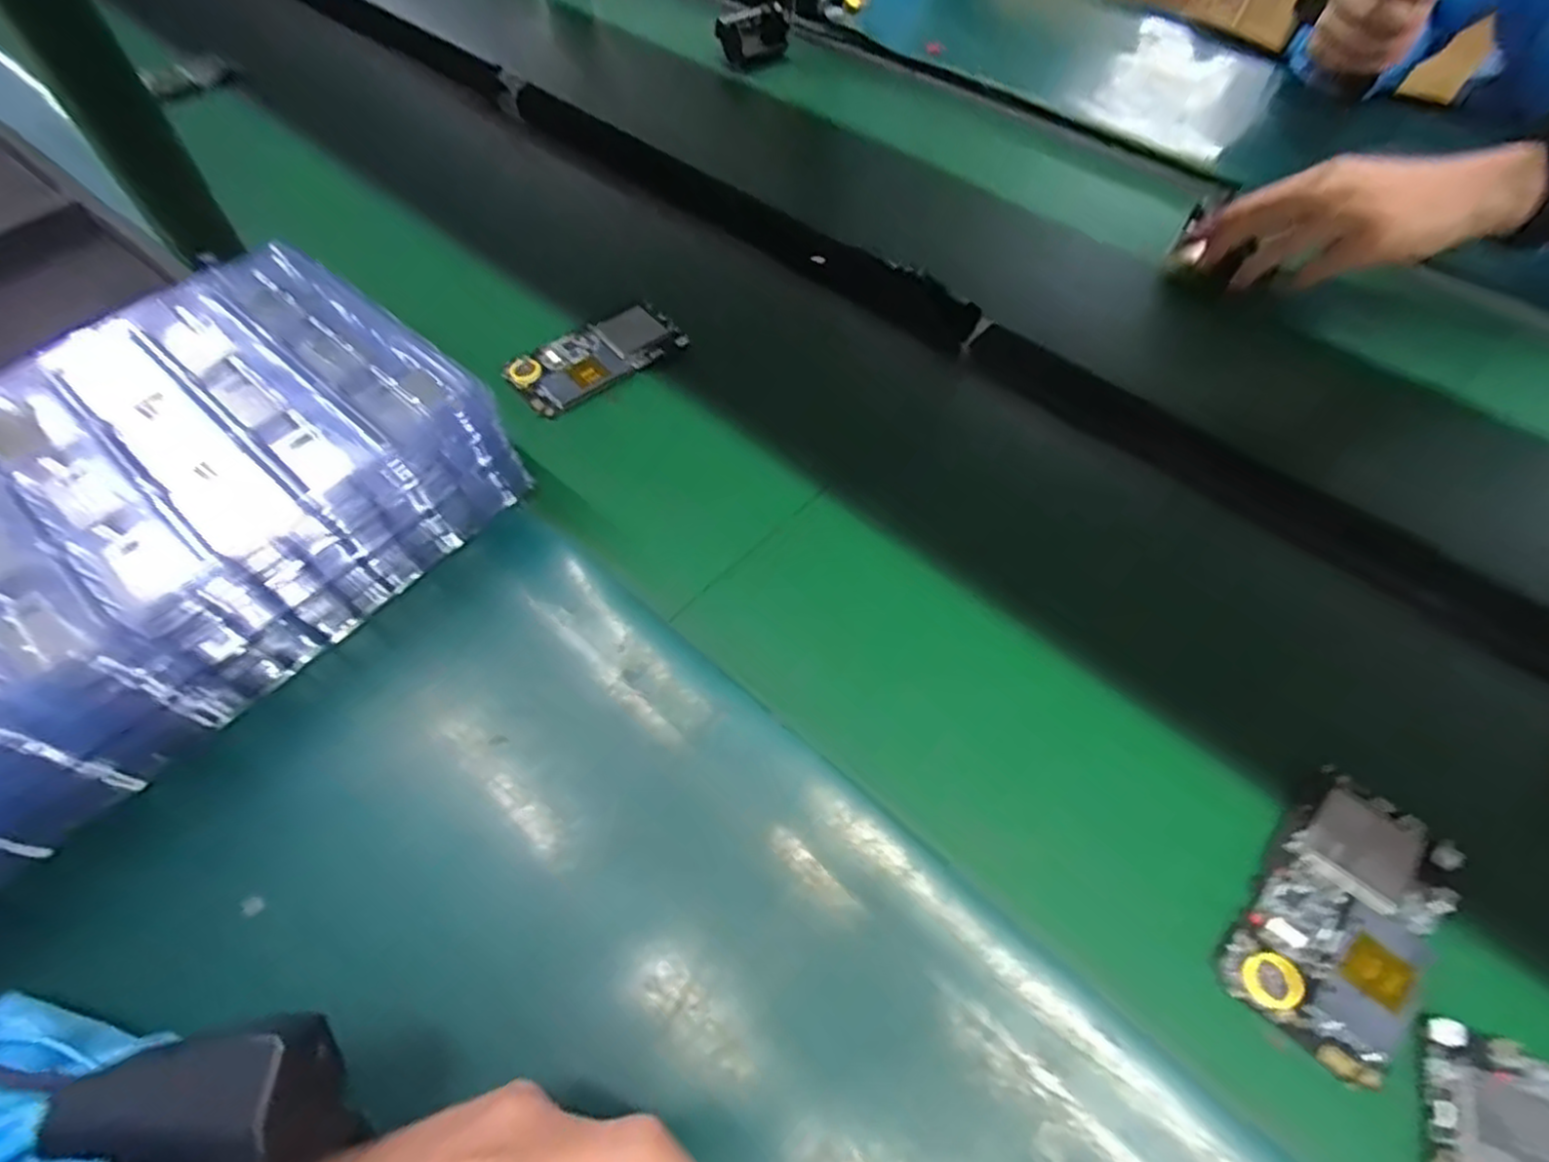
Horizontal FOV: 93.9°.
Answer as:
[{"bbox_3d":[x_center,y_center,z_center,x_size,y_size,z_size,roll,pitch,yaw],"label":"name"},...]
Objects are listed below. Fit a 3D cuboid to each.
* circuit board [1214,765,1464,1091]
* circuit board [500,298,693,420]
[{"bbox_3d":[0.255,0.145,0.320,0.066,0.008,0.126,37,63,23],"label":"circuit board"},{"bbox_3d":[-0.127,-0.163,0.521,0.123,0.017,0.056,-33,61,-21],"label":"circuit board"}]

